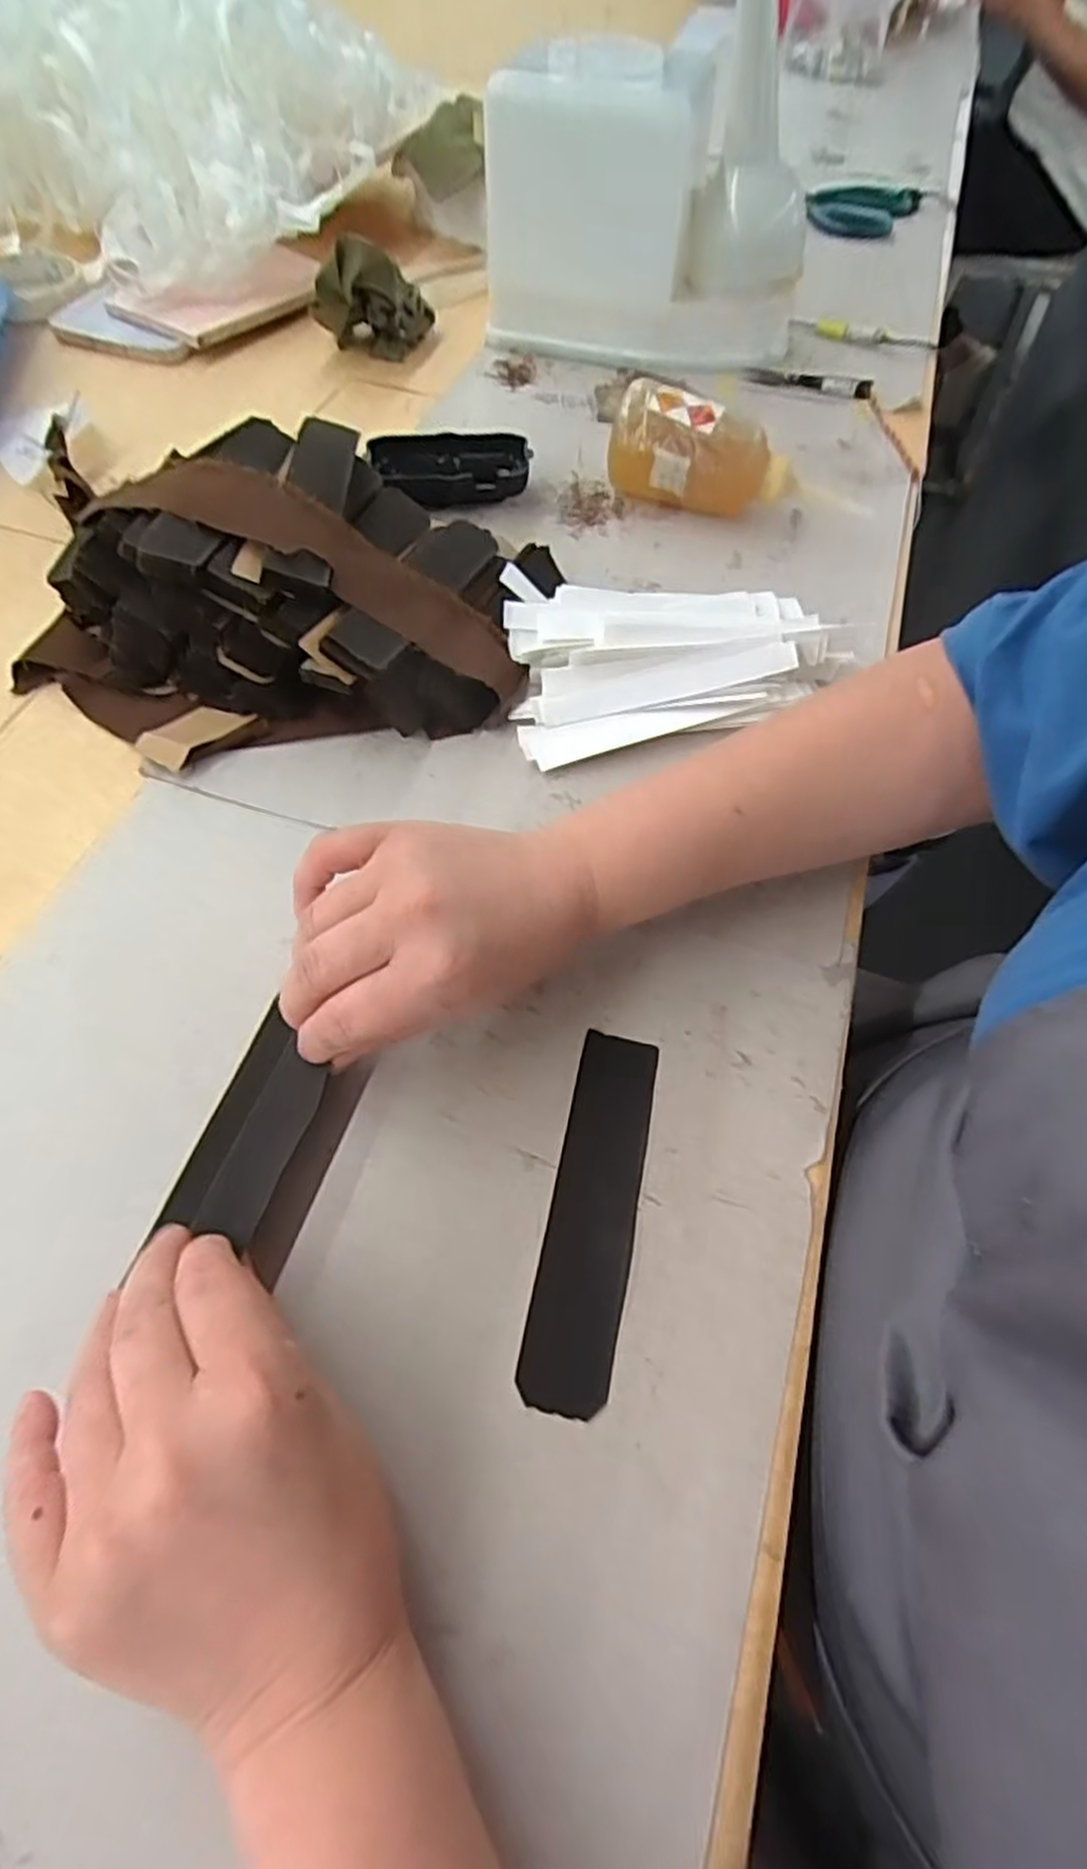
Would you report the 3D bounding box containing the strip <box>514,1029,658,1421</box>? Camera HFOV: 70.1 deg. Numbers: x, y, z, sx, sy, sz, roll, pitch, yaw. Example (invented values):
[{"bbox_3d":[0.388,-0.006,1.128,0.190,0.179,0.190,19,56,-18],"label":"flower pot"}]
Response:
[{"bbox_3d":[0.020,0.103,0.299,0.032,0.004,0.139,12,60,4],"label":"strip"}]

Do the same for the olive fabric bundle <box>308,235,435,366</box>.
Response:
[{"bbox_3d":[-0.134,-0.497,0.604,0.088,0.070,0.037,-2,60,-4],"label":"olive fabric bundle"}]

